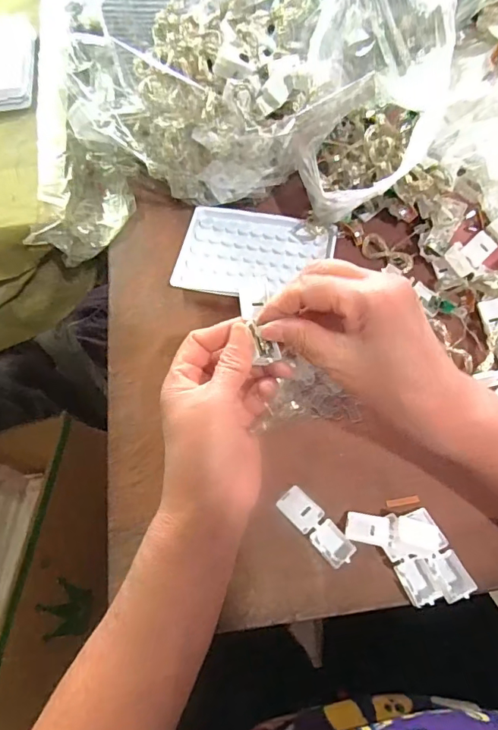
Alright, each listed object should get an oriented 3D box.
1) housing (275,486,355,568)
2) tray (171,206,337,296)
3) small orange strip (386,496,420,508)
[{"bbox_3d":[0.043,0.104,0.311,0.020,0.009,0.055,-40,69,-16],"label":"housing"},{"bbox_3d":[0.007,-0.100,0.420,0.130,0.012,0.092,7,64,6],"label":"tray"},{"bbox_3d":[0.104,0.092,0.322,0.022,0.004,0.005,-9,64,-3],"label":"small orange strip"}]

